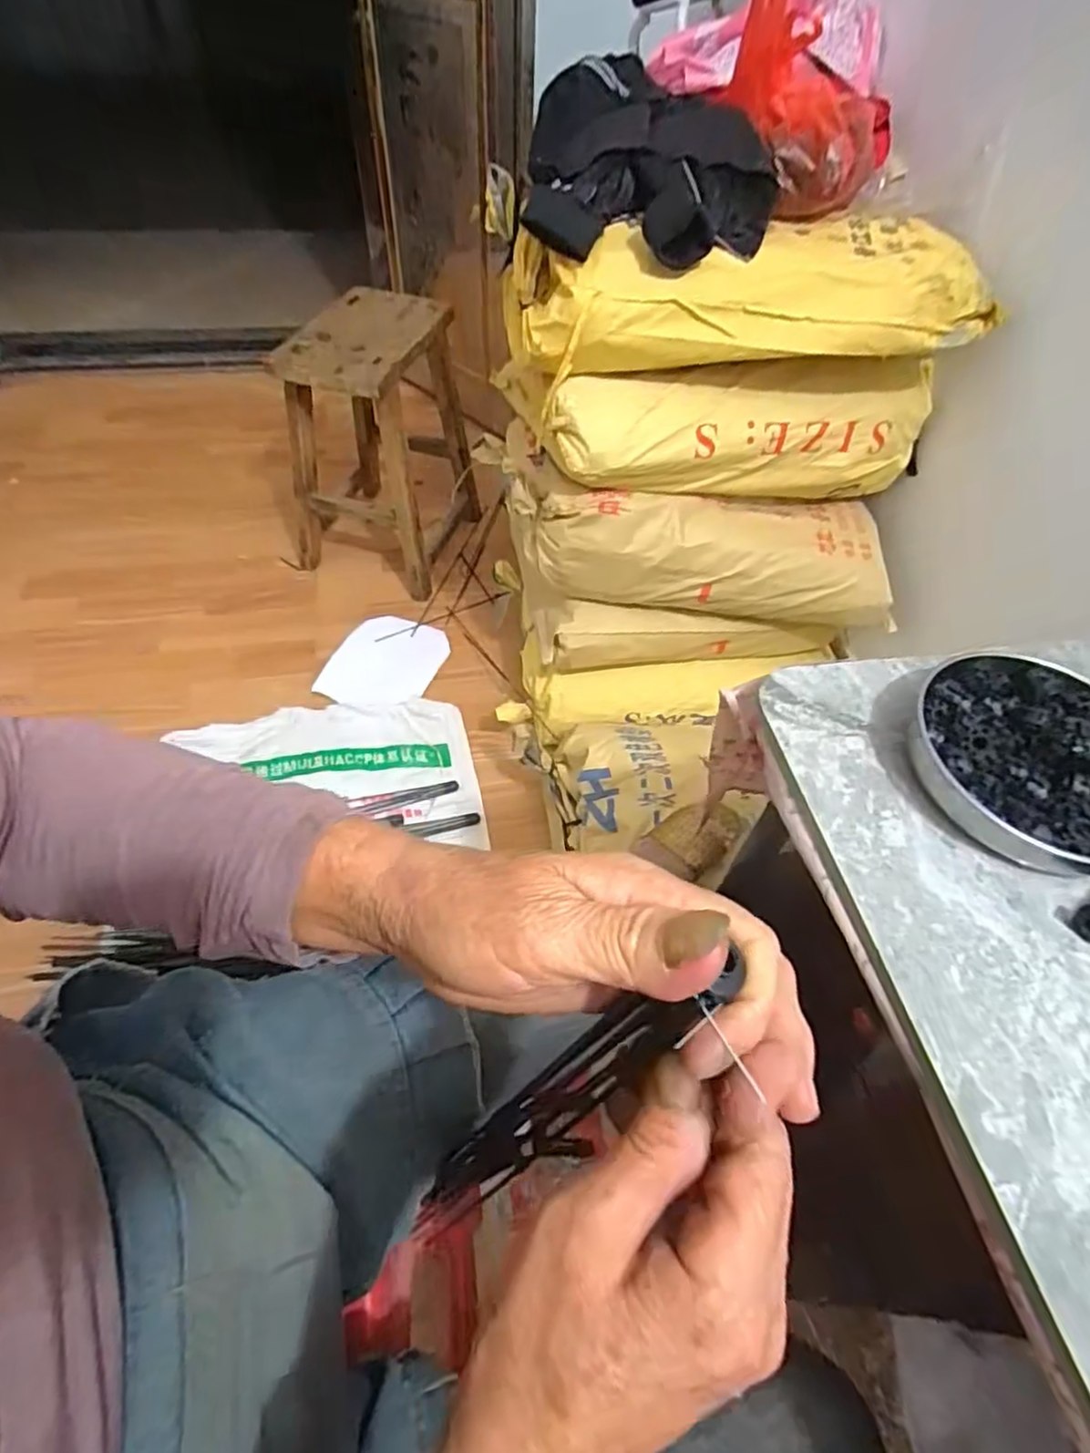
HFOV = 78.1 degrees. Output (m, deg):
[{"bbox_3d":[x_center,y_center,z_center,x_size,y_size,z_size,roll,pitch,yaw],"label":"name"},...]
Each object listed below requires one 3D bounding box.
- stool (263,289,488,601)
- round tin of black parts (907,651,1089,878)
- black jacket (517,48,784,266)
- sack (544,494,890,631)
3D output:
[{"bbox_3d":[-0.373,-0.643,1.530,0.365,0.510,0.483,15,53,9],"label":"stool"},{"bbox_3d":[0.282,0.017,0.378,0.137,0.028,0.128,18,53,11],"label":"round tin of black parts"},{"bbox_3d":[0.126,-0.676,0.814,0.284,0.140,0.239,22,54,14],"label":"black jacket"},{"bbox_3d":[0.280,-0.292,1.102,0.592,0.190,0.175,-3,52,-5],"label":"sack"}]

